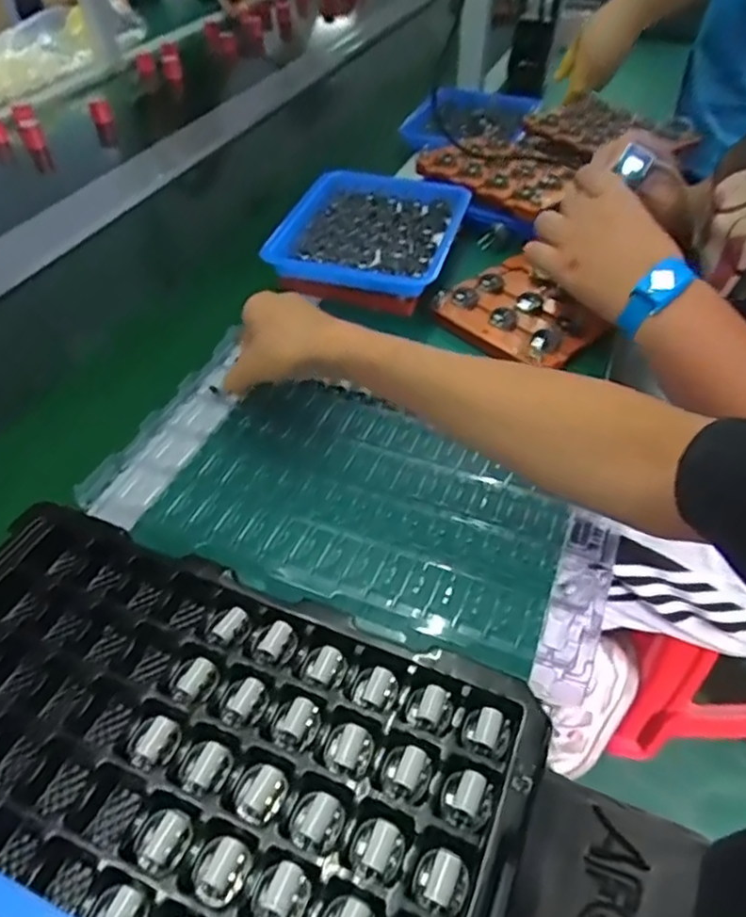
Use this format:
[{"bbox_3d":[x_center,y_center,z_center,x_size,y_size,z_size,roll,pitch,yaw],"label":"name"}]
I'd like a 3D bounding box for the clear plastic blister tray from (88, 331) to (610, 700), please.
[{"bbox_3d":[-0.013,0.025,0.501,0.362,0.024,0.197,18,47,18],"label":"clear plastic blister tray"}]

